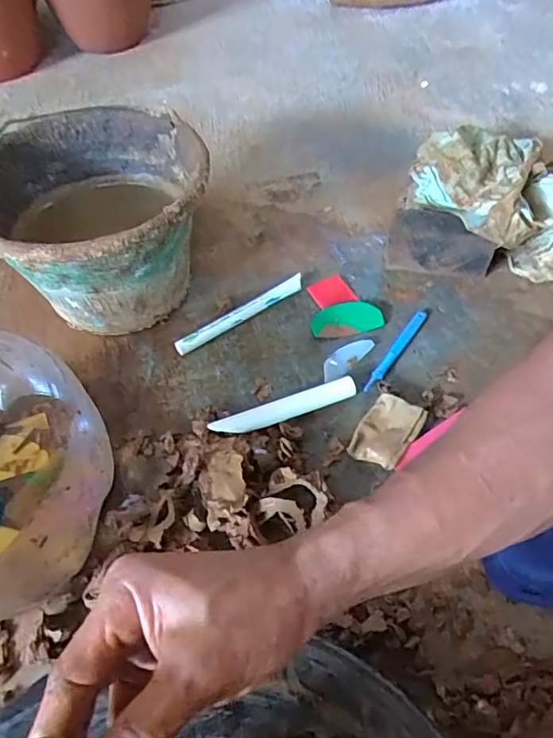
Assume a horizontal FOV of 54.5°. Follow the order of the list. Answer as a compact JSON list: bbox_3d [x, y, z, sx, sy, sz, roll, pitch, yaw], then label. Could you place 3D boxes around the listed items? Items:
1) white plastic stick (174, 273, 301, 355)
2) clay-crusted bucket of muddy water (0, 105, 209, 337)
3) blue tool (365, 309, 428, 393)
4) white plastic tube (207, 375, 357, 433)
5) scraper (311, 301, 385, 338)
[{"bbox_3d":[-0.040,-0.065,0.632,0.173,0.021,0.015,-31,57,-19],"label":"white plastic stick"},{"bbox_3d":[-0.198,-0.157,0.618,0.247,0.171,0.257,-2,52,2],"label":"clay-crusted bucket of muddy water"},{"bbox_3d":[0.131,-0.022,0.588,0.013,0.007,0.134,28,59,23],"label":"blue tool"},{"bbox_3d":[0.009,0.040,0.539,0.147,0.022,0.018,-18,54,-10],"label":"white plastic tube"},{"bbox_3d":[0.080,-0.060,0.621,0.083,0.011,0.041,-12,53,-6],"label":"scraper"}]

